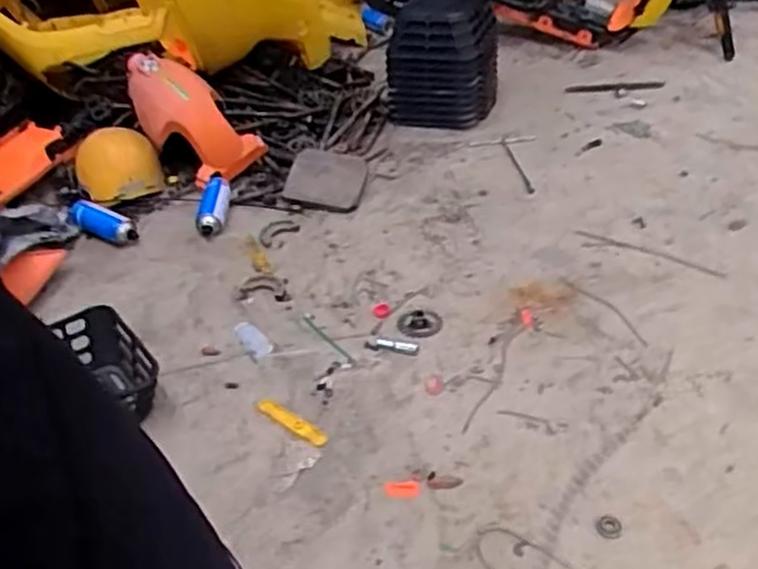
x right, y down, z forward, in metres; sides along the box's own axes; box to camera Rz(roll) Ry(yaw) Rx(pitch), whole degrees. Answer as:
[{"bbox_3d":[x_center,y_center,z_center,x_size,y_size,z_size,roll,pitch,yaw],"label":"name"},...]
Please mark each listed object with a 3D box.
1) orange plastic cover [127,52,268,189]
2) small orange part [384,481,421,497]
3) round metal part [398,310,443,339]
[{"bbox_3d":[-0.479,-0.419,1.855,0.378,0.120,0.183,44,49,-2],"label":"orange plastic cover"},{"bbox_3d":[0.036,0.316,1.142,0.053,0.004,0.027,-3,38,4],"label":"small orange part"},{"bbox_3d":[0.079,0.075,1.429,0.084,0.006,0.079,-4,38,3],"label":"round metal part"}]

